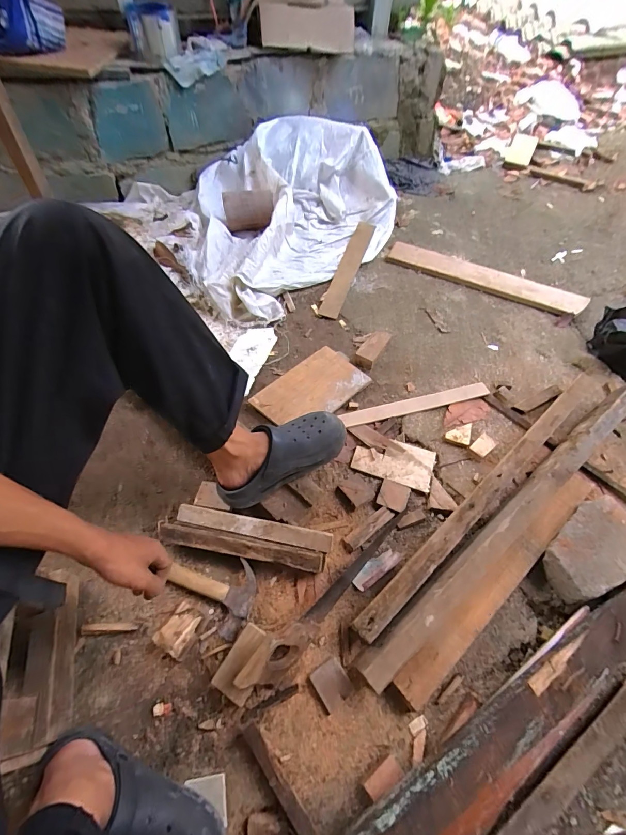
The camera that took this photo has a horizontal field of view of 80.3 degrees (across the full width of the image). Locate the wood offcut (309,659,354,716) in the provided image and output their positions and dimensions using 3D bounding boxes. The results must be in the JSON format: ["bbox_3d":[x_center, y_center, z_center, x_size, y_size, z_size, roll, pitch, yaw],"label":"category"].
[{"bbox_3d":[0.029,0.427,0.594,0.052,0.021,0.057,-28,62,-21],"label":"wood offcut"}]

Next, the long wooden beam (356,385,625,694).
[{"bbox_3d":[0.415,0.187,0.739,0.852,0.090,0.071,-33,64,-23],"label":"long wooden beam"}]

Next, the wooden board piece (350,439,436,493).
[{"bbox_3d":[0.184,0.100,0.848,0.176,0.015,0.101,16,57,7],"label":"wooden board piece"}]

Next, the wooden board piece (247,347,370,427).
[{"bbox_3d":[-0.006,-0.073,0.937,0.269,0.013,0.170,-35,65,-24],"label":"wooden board piece"}]

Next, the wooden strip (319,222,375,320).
[{"bbox_3d":[0.112,-0.482,1.192,0.061,0.018,0.434,21,63,3],"label":"wooden strip"}]

